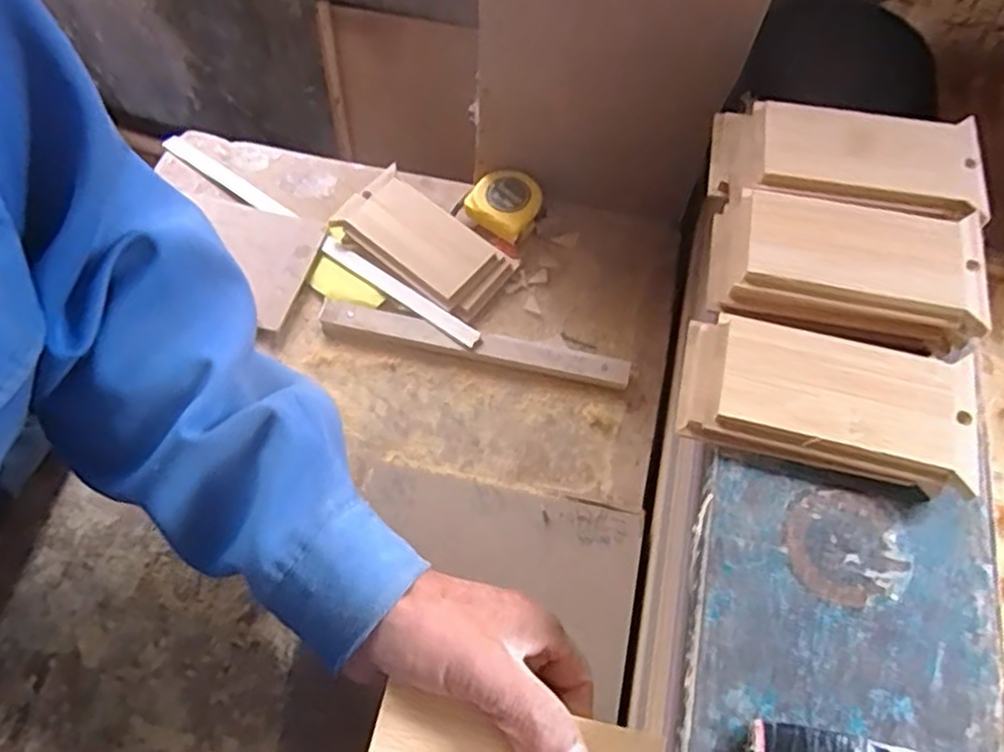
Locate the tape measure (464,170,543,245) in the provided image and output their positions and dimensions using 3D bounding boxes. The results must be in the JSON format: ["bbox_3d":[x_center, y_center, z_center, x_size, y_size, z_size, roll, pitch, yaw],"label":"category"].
[{"bbox_3d":[0.001,-0.138,0.584,0.054,0.026,0.052,26,67,13],"label":"tape measure"}]

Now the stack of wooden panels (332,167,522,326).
[{"bbox_3d":[-0.062,-0.103,0.564,0.133,0.029,0.069,33,69,16],"label":"stack of wooden panels"}]

